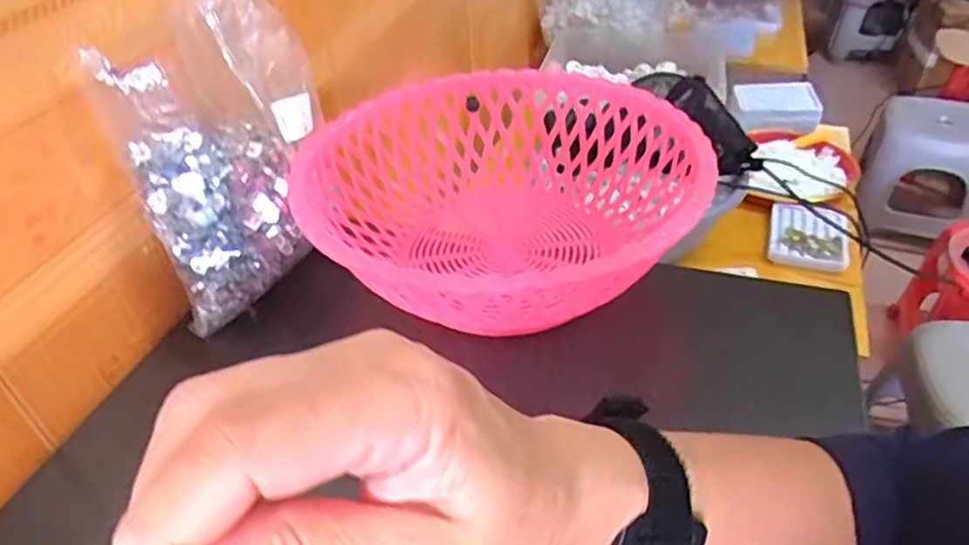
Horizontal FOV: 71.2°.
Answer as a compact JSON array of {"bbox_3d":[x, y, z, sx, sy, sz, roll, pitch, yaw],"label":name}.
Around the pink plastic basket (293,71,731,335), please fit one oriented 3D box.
[{"bbox_3d":[0.012,-0.053,0.544,0.293,0.104,0.291,-2,40,2],"label":"pink plastic basket"}]

